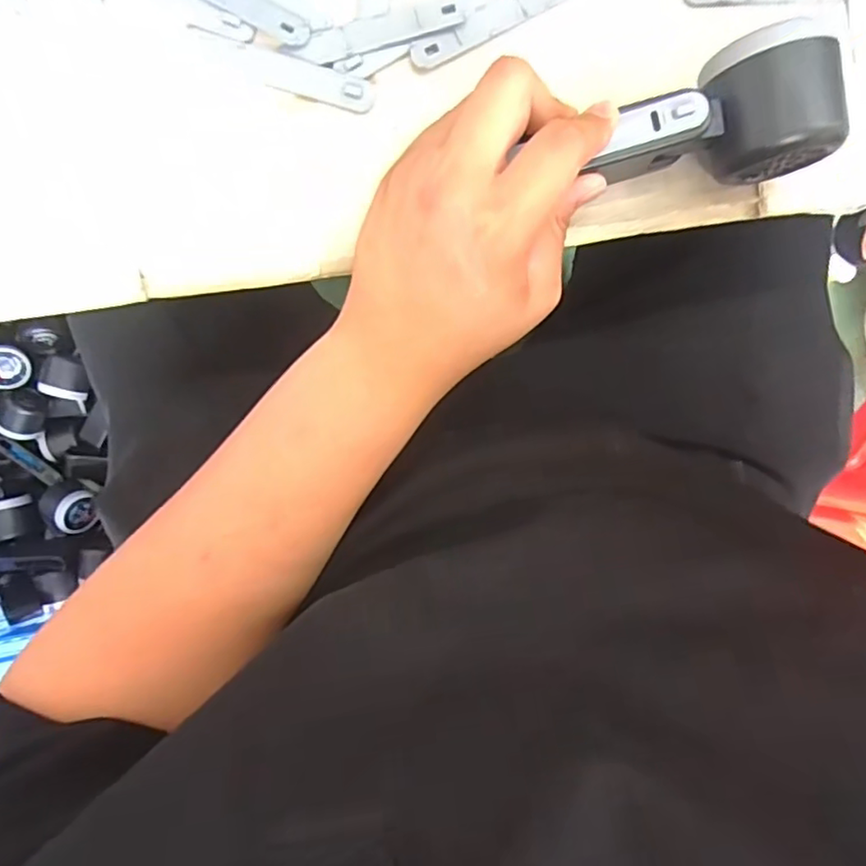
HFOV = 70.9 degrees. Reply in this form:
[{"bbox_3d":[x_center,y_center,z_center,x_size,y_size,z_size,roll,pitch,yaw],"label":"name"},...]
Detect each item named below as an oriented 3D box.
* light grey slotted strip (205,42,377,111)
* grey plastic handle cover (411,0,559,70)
[{"bbox_3d":[-0.068,-0.174,0.295,0.079,0.006,0.015,15,91,-4],"label":"light grey slotted strip"},{"bbox_3d":[0.031,-0.203,0.298,0.090,0.004,0.014,-28,93,-2],"label":"grey plastic handle cover"}]

